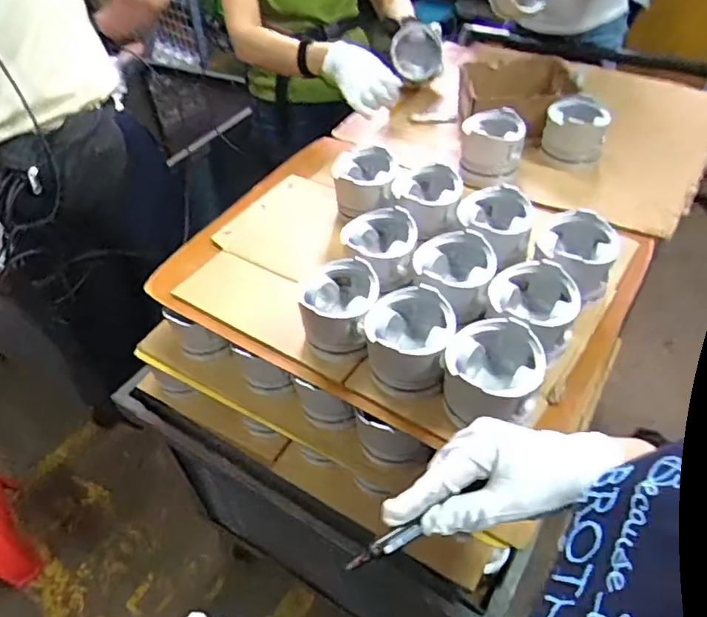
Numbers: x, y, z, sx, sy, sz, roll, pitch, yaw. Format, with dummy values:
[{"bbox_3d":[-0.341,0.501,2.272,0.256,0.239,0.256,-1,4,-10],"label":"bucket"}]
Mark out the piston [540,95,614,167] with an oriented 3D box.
[{"bbox_3d":[0.396,-0.317,0.997,0.105,0.080,0.098,11,48,15],"label":"piston"}]

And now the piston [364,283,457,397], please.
[{"bbox_3d":[0.068,0.040,0.678,0.103,0.082,0.107,2,46,6],"label":"piston"}]

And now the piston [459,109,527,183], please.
[{"bbox_3d":[0.244,-0.285,0.985,0.100,0.088,0.112,9,48,13],"label":"piston"}]

